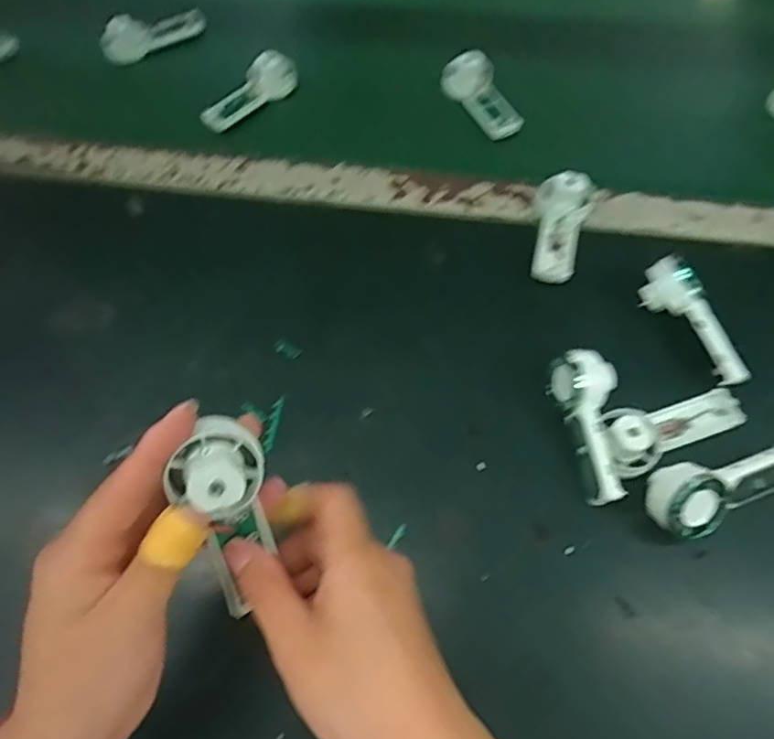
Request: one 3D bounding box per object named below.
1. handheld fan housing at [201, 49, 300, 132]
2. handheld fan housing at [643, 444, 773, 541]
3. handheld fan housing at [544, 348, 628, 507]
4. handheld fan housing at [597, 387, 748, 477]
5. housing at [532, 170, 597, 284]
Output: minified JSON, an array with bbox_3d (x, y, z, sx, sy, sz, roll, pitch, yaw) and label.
[{"bbox_3d":[-0.125,-0.247,0.511,0.095,0.034,0.020,-38,68,-16],"label":"handheld fan housing"},{"bbox_3d":[0.193,0.066,0.320,0.093,0.030,0.038,-12,63,-4],"label":"handheld fan housing"},{"bbox_3d":[0.119,0.035,0.347,0.036,0.039,0.087,1,63,3],"label":"handheld fan housing"},{"bbox_3d":[0.170,0.032,0.344,0.092,0.024,0.036,-19,64,-8],"label":"handheld fan housing"},{"bbox_3d":[0.126,-0.102,0.421,0.040,0.032,0.081,12,64,8],"label":"housing"}]

